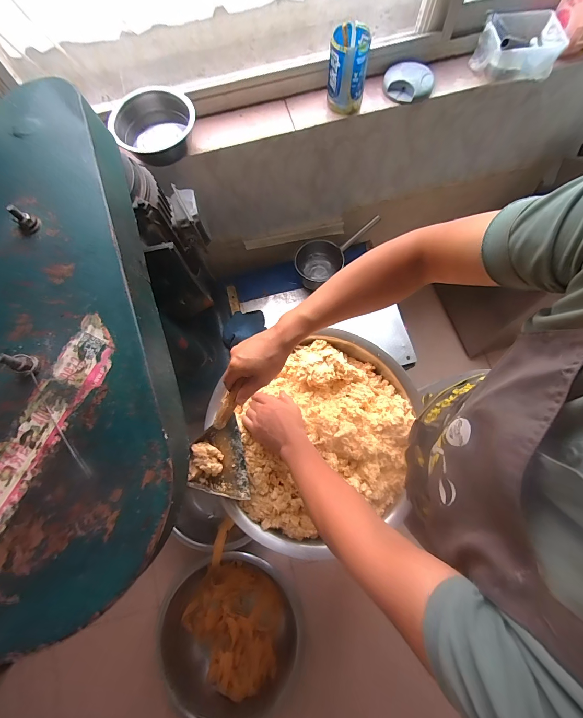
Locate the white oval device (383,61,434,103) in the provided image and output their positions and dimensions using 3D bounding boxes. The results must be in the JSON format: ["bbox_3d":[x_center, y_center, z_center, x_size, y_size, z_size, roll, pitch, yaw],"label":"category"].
[{"bbox_3d":[0.293,-0.689,0.739,0.113,0.028,0.114,27,77,9],"label":"white oval device"}]

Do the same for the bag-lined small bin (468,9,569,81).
[{"bbox_3d":[0.552,-0.766,0.725,0.184,0.066,0.149,12,75,5],"label":"bag-lined small bin"}]

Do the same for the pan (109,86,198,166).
[{"bbox_3d":[-0.314,-0.542,0.706,0.176,0.064,0.184,0,74,2],"label":"pan"}]

